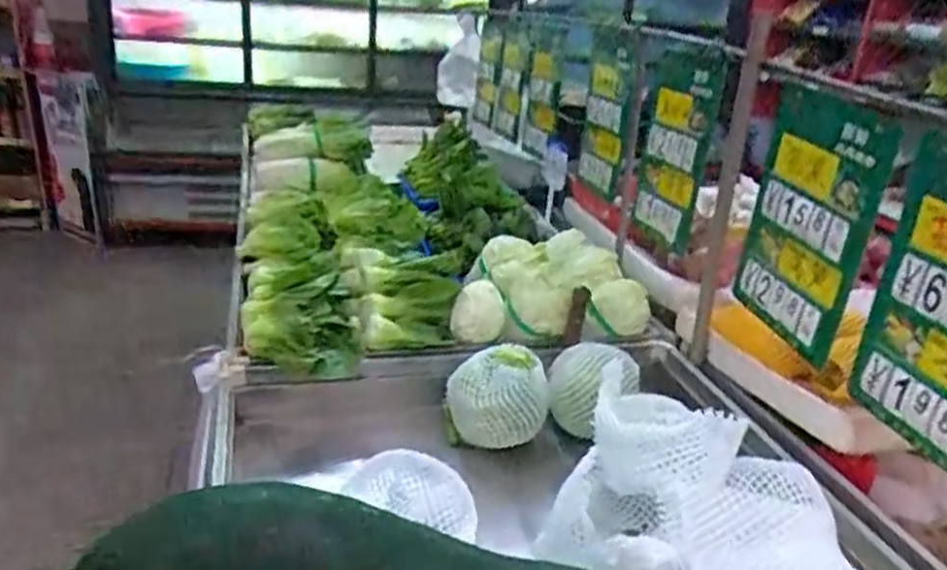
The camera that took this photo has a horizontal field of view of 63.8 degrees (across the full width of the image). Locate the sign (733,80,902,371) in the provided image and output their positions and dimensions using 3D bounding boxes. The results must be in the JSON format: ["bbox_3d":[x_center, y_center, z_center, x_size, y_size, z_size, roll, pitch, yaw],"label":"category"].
[{"bbox_3d":[0.484,-0.087,1.115,0.022,0.358,0.229,-4,31,-15],"label":"sign"}]

